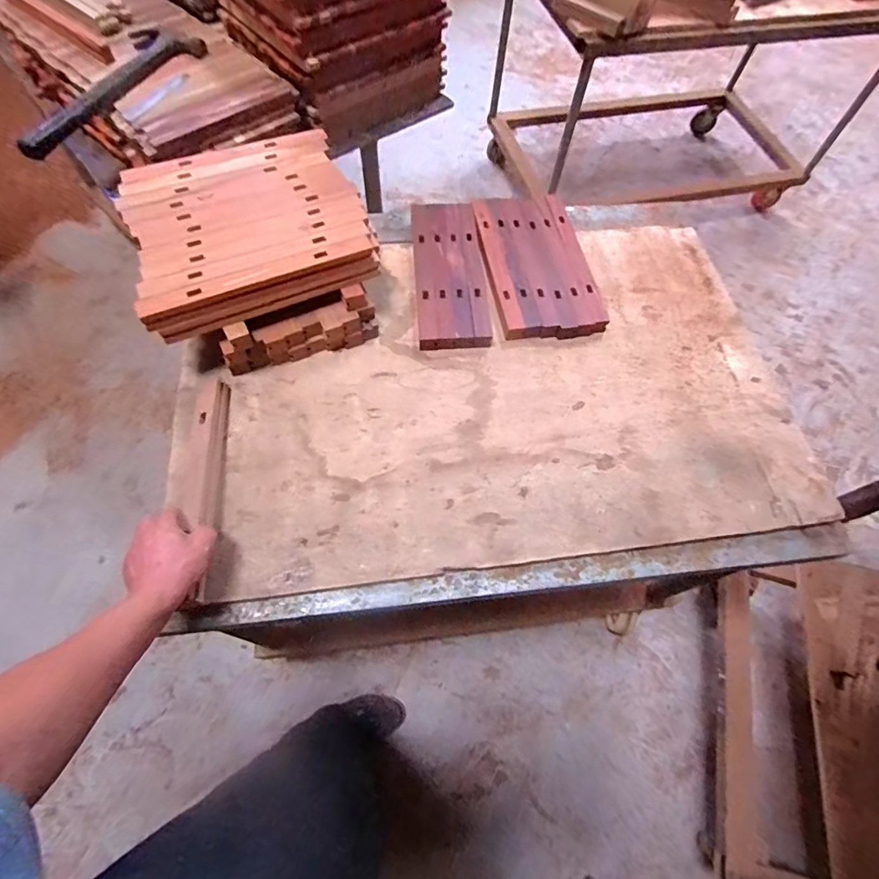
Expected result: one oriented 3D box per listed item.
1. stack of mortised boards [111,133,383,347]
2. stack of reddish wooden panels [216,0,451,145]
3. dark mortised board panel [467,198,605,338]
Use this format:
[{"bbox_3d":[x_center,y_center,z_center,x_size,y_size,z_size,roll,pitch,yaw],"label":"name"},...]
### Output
[{"bbox_3d":[-0.298,-0.335,0.747,0.353,0.067,0.302,-25,67,-15],"label":"stack of mortised boards"},{"bbox_3d":[-0.236,-0.883,0.988,0.346,0.280,0.363,-39,72,-18],"label":"stack of reddish wooden panels"},{"bbox_3d":[0.172,-0.322,0.875,0.177,0.022,0.322,-10,69,-6],"label":"dark mortised board panel"}]

